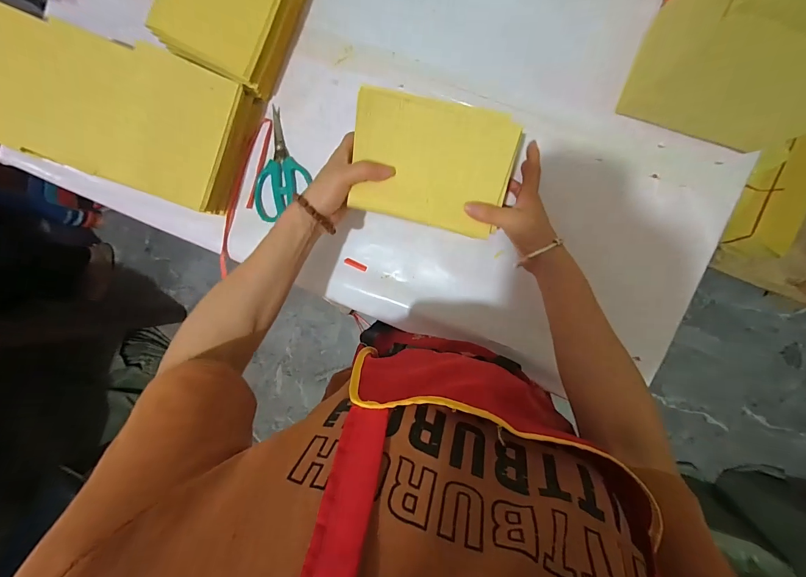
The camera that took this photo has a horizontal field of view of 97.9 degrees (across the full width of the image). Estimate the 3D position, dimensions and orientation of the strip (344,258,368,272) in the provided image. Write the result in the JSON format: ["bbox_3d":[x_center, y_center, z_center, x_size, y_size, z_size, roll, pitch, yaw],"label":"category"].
[{"bbox_3d":[-0.065,-0.033,0.482,0.033,0.004,0.008,24,95,5],"label":"strip"}]

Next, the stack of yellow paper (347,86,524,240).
[{"bbox_3d":[0.032,-0.129,0.375,0.167,0.011,0.125,9,116,-5],"label":"stack of yellow paper"}]

